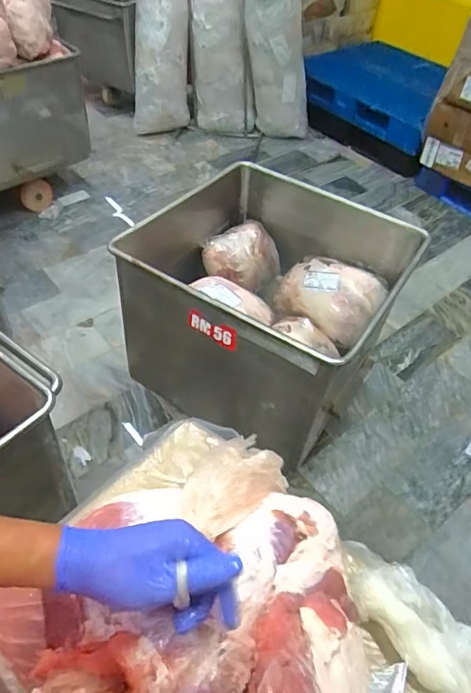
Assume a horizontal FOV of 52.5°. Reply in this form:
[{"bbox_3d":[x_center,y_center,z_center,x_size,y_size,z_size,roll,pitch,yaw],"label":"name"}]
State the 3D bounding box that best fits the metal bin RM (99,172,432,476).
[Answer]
[{"bbox_3d":[0.055,-0.105,1.495,0.750,0.586,0.626,26,51,18],"label":"metal bin RM"}]

